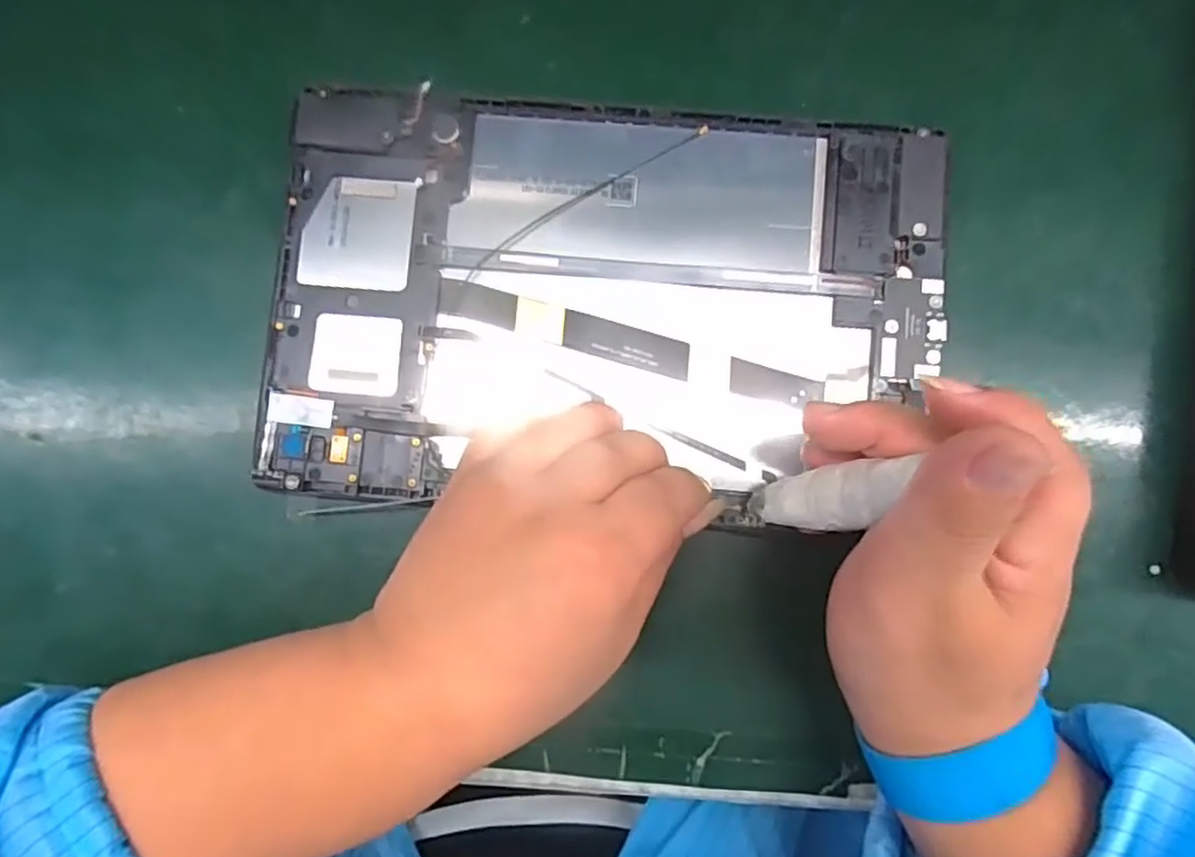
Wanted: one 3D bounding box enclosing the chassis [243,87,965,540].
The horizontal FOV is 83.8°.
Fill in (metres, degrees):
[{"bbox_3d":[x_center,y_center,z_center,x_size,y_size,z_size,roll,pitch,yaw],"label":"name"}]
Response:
[{"bbox_3d":[0.001,-0.045,0.241,0.235,0.014,0.143,4,90,3],"label":"chassis"}]

